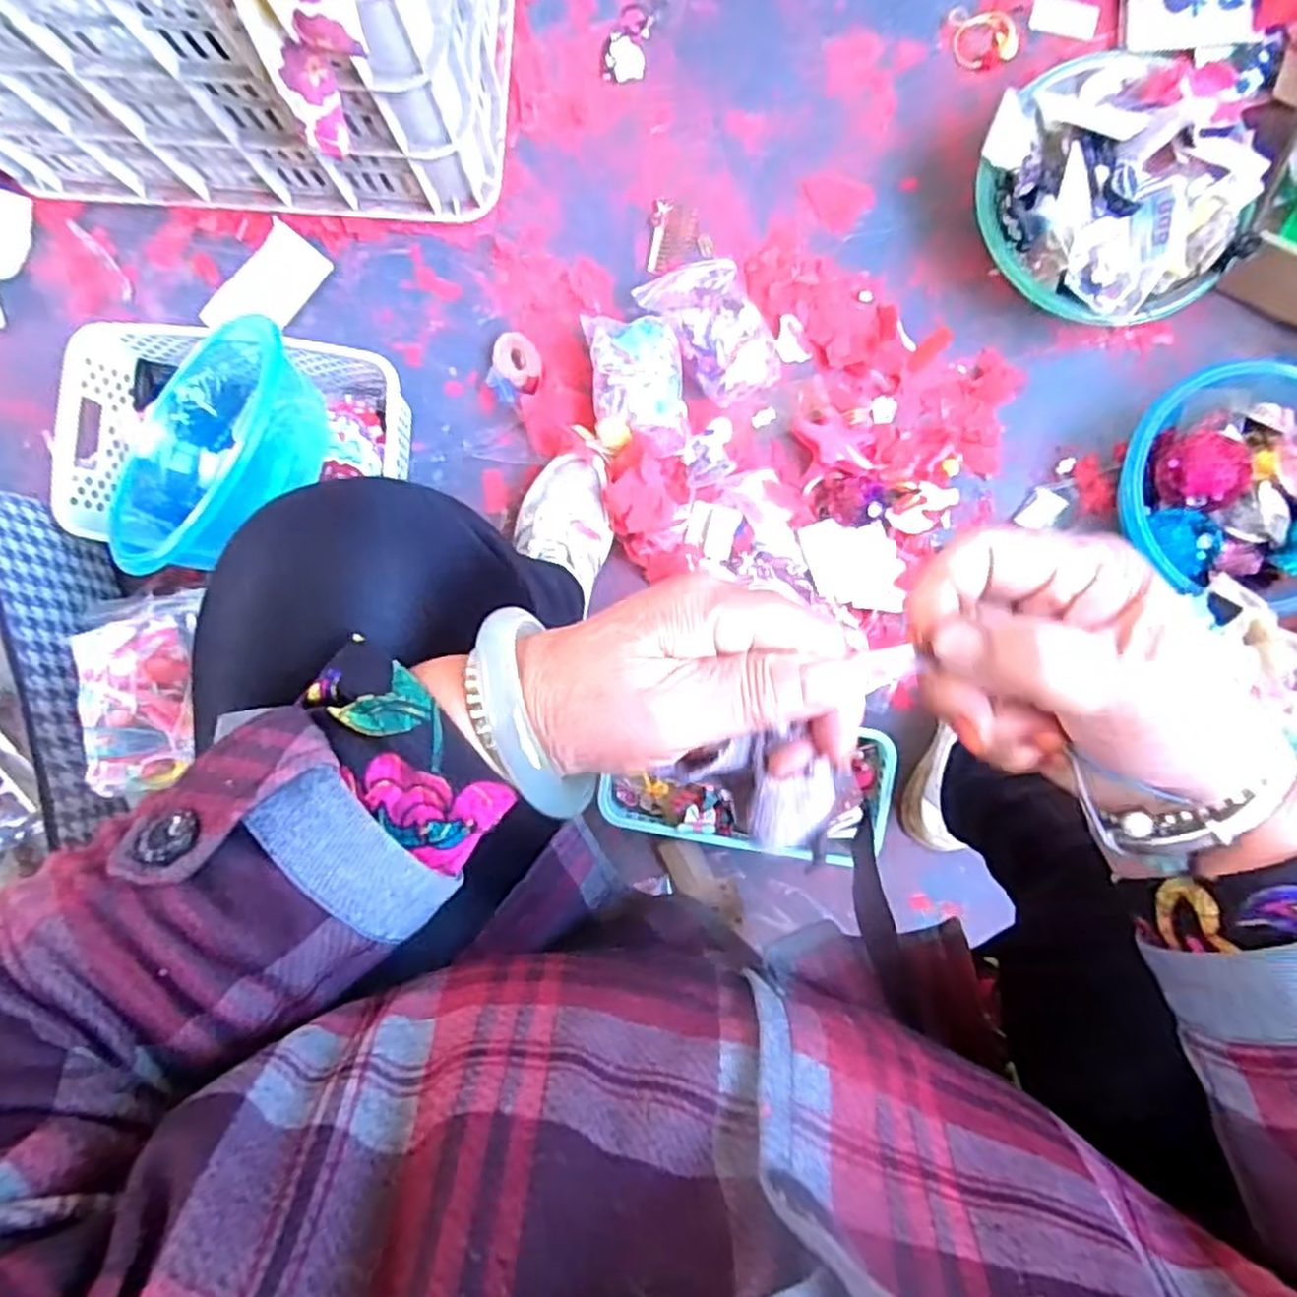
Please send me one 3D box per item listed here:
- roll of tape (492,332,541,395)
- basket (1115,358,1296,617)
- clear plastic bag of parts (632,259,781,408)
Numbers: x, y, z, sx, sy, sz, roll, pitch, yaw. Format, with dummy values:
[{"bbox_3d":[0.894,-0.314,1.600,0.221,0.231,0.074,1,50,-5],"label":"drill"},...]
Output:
[{"bbox_3d":[-0.128,-0.278,0.741,0.044,0.012,0.062,-9,91,1],"label":"roll of tape"},{"bbox_3d":[0.542,-0.146,0.695,0.220,0.077,0.217,0,91,1],"label":"basket"},{"bbox_3d":[0.068,-0.310,0.730,0.101,0.036,0.144,-34,90,2],"label":"clear plastic bag of parts"}]

